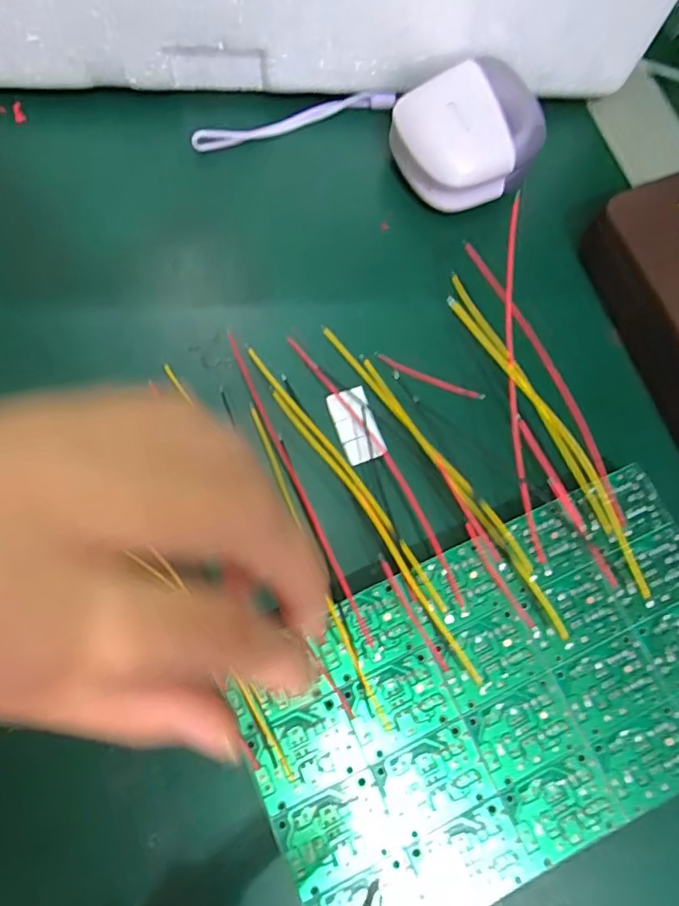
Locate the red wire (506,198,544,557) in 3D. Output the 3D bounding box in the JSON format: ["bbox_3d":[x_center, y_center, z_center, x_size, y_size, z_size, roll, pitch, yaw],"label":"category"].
[{"bbox_3d":[0.064,-0.025,0.206,0.010,0.016,0.130,-5,93,-1],"label":"red wire"}]

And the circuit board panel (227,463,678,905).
[{"bbox_3d":[0.058,0.082,0.192,0.171,0.011,0.100,-22,77,-11],"label":"circuit board panel"}]

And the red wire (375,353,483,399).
[{"bbox_3d":[0.037,-0.031,0.232,0.048,0.007,0.004,20,73,1],"label":"red wire"}]

